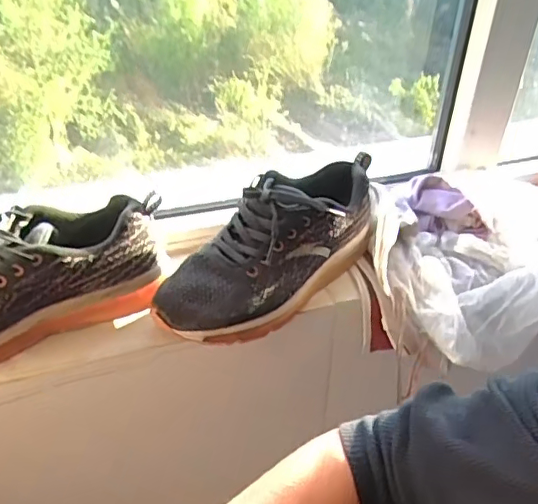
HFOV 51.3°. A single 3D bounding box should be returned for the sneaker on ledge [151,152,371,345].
[{"bbox_3d":[0.010,-0.006,0.521,0.257,0.118,0.084,-38,49,-25],"label":"sneaker on ledge"}]

